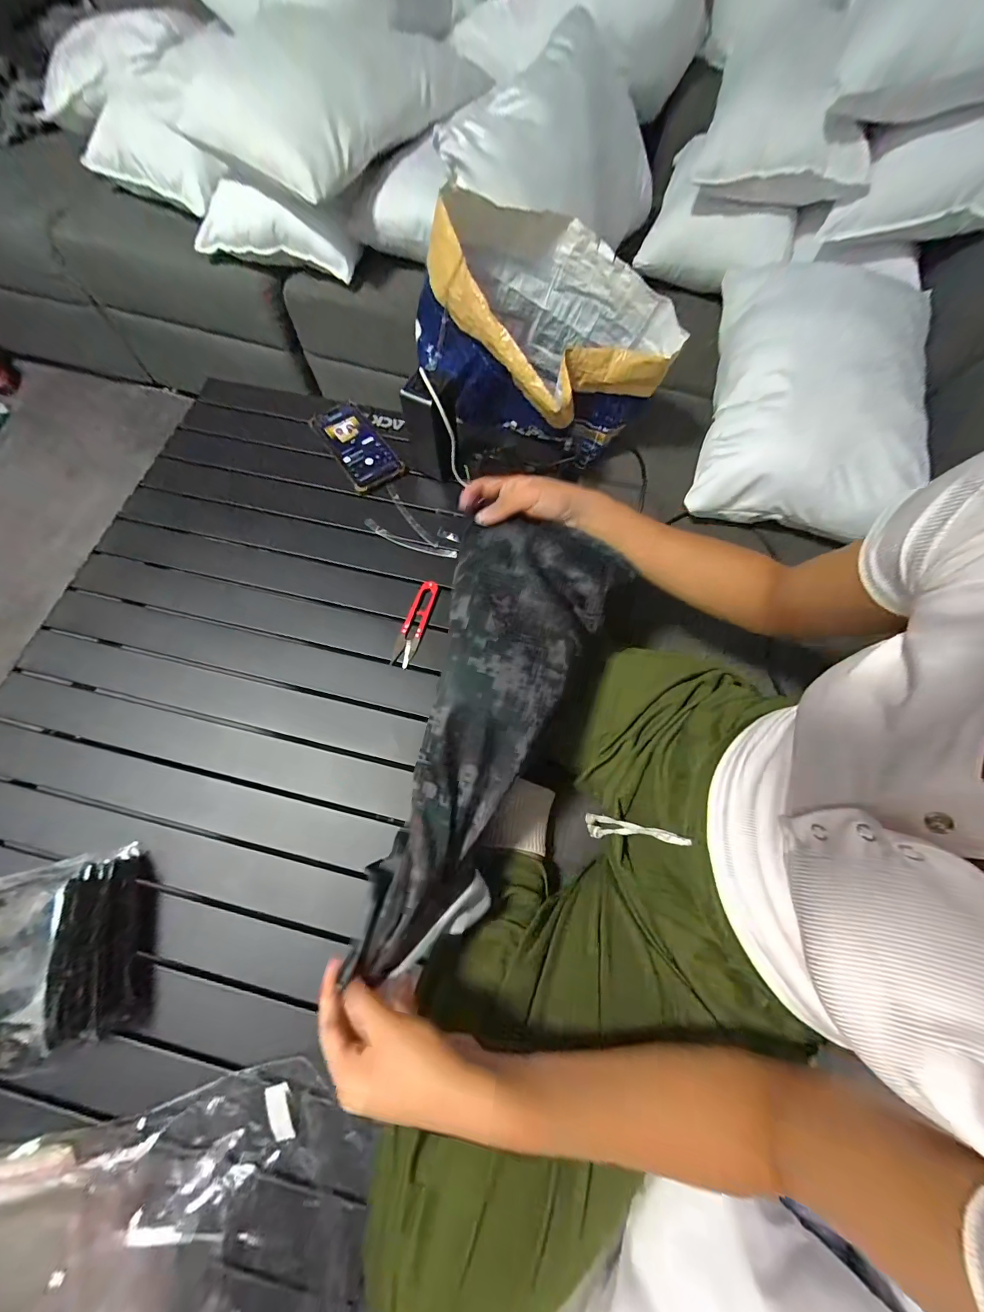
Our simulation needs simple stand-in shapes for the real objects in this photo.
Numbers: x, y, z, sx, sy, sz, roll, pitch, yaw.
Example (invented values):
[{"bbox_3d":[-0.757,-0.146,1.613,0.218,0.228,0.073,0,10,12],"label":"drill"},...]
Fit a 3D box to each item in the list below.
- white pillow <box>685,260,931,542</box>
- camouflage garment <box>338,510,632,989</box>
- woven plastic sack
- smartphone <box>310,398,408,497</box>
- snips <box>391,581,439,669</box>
[{"bbox_3d":[0.473,-0.420,0.650,0.252,0.105,0.481,15,70,5],"label":"white pillow"},{"bbox_3d":[-0.003,0.055,0.383,0.137,0.089,0.395,20,79,7],"label":"camouflage garment"},{"bbox_3d":[0.077,-0.430,0.588,0.298,0.208,0.224,42,75,14],"label":"woven plastic sack"},{"bbox_3d":[-0.205,-0.318,0.645,0.082,0.015,0.177,-34,73,-12],"label":"smartphone"},{"bbox_3d":[-0.097,-0.043,0.546,0.027,0.011,0.117,17,70,6],"label":"snips"}]

